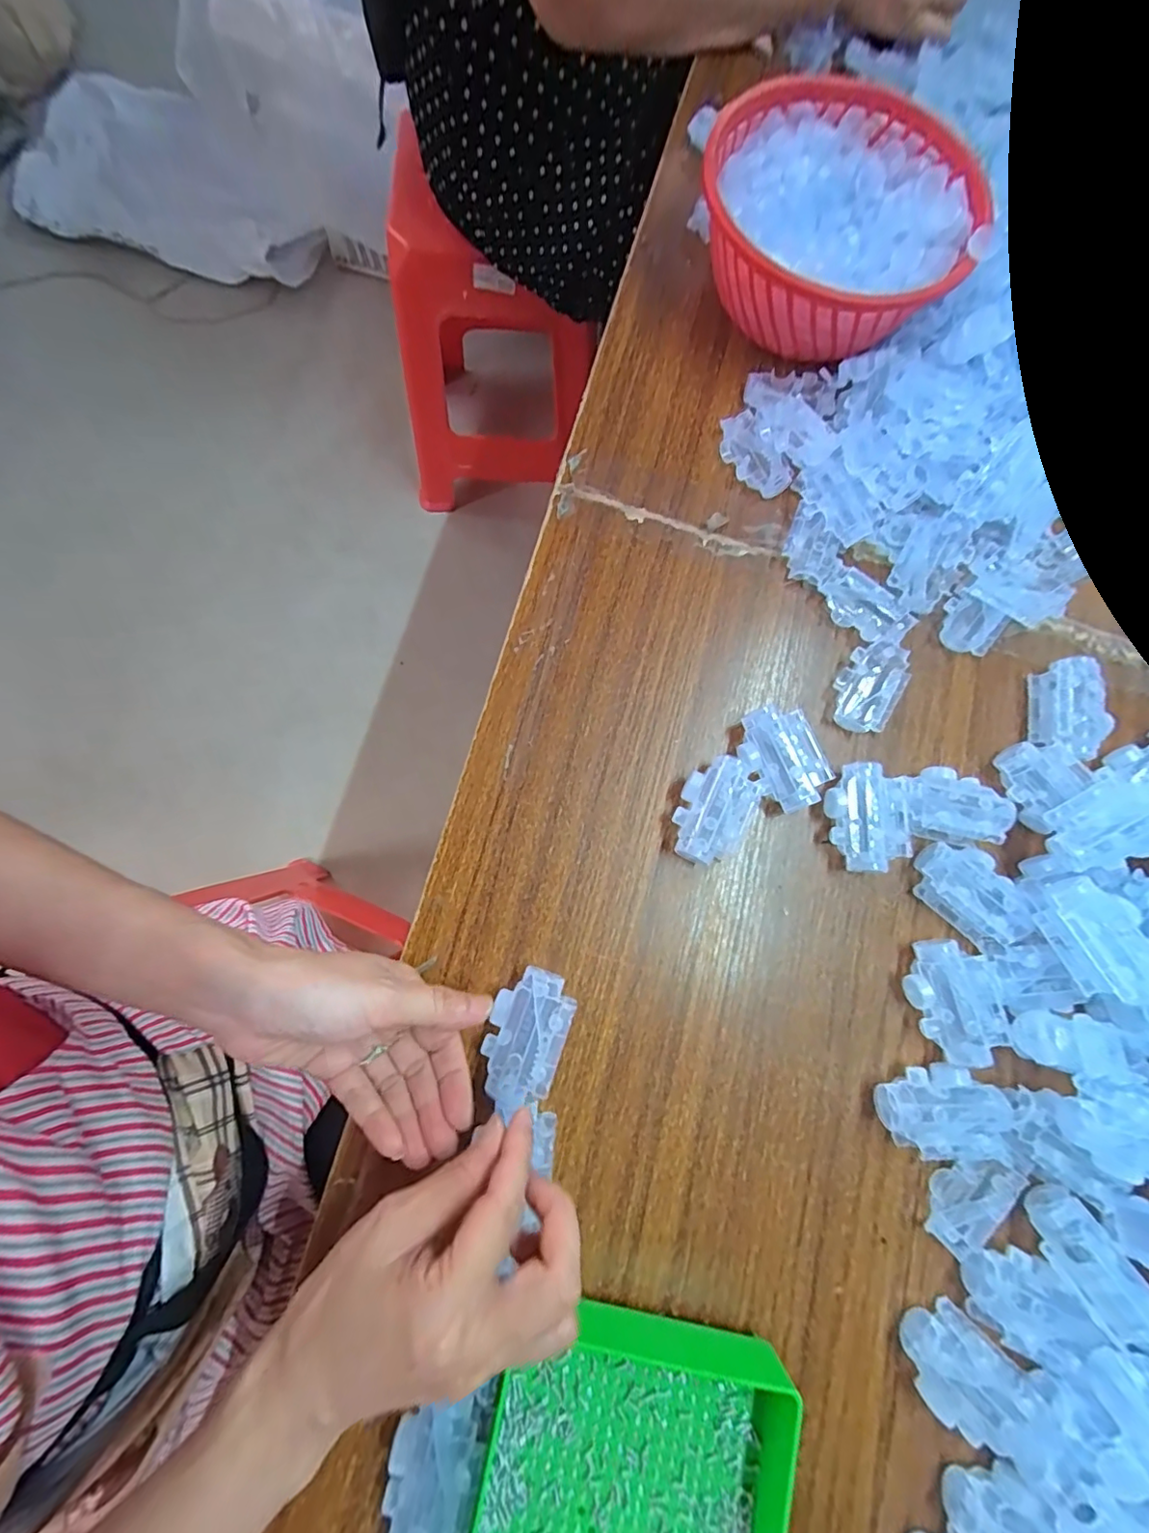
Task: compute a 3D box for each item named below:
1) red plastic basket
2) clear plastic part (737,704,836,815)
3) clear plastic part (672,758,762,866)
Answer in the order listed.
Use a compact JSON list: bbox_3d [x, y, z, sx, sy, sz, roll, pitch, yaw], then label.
[{"bbox_3d":[0.189,-0.407,0.409,0.177,0.074,0.208,-16,80,-5],"label":"red plastic basket"},{"bbox_3d":[0.134,-0.005,0.348,0.045,0.025,0.067,-18,80,-6],"label":"clear plastic part"},{"bbox_3d":[0.089,0.030,0.340,0.047,0.027,0.068,26,79,3],"label":"clear plastic part"}]

